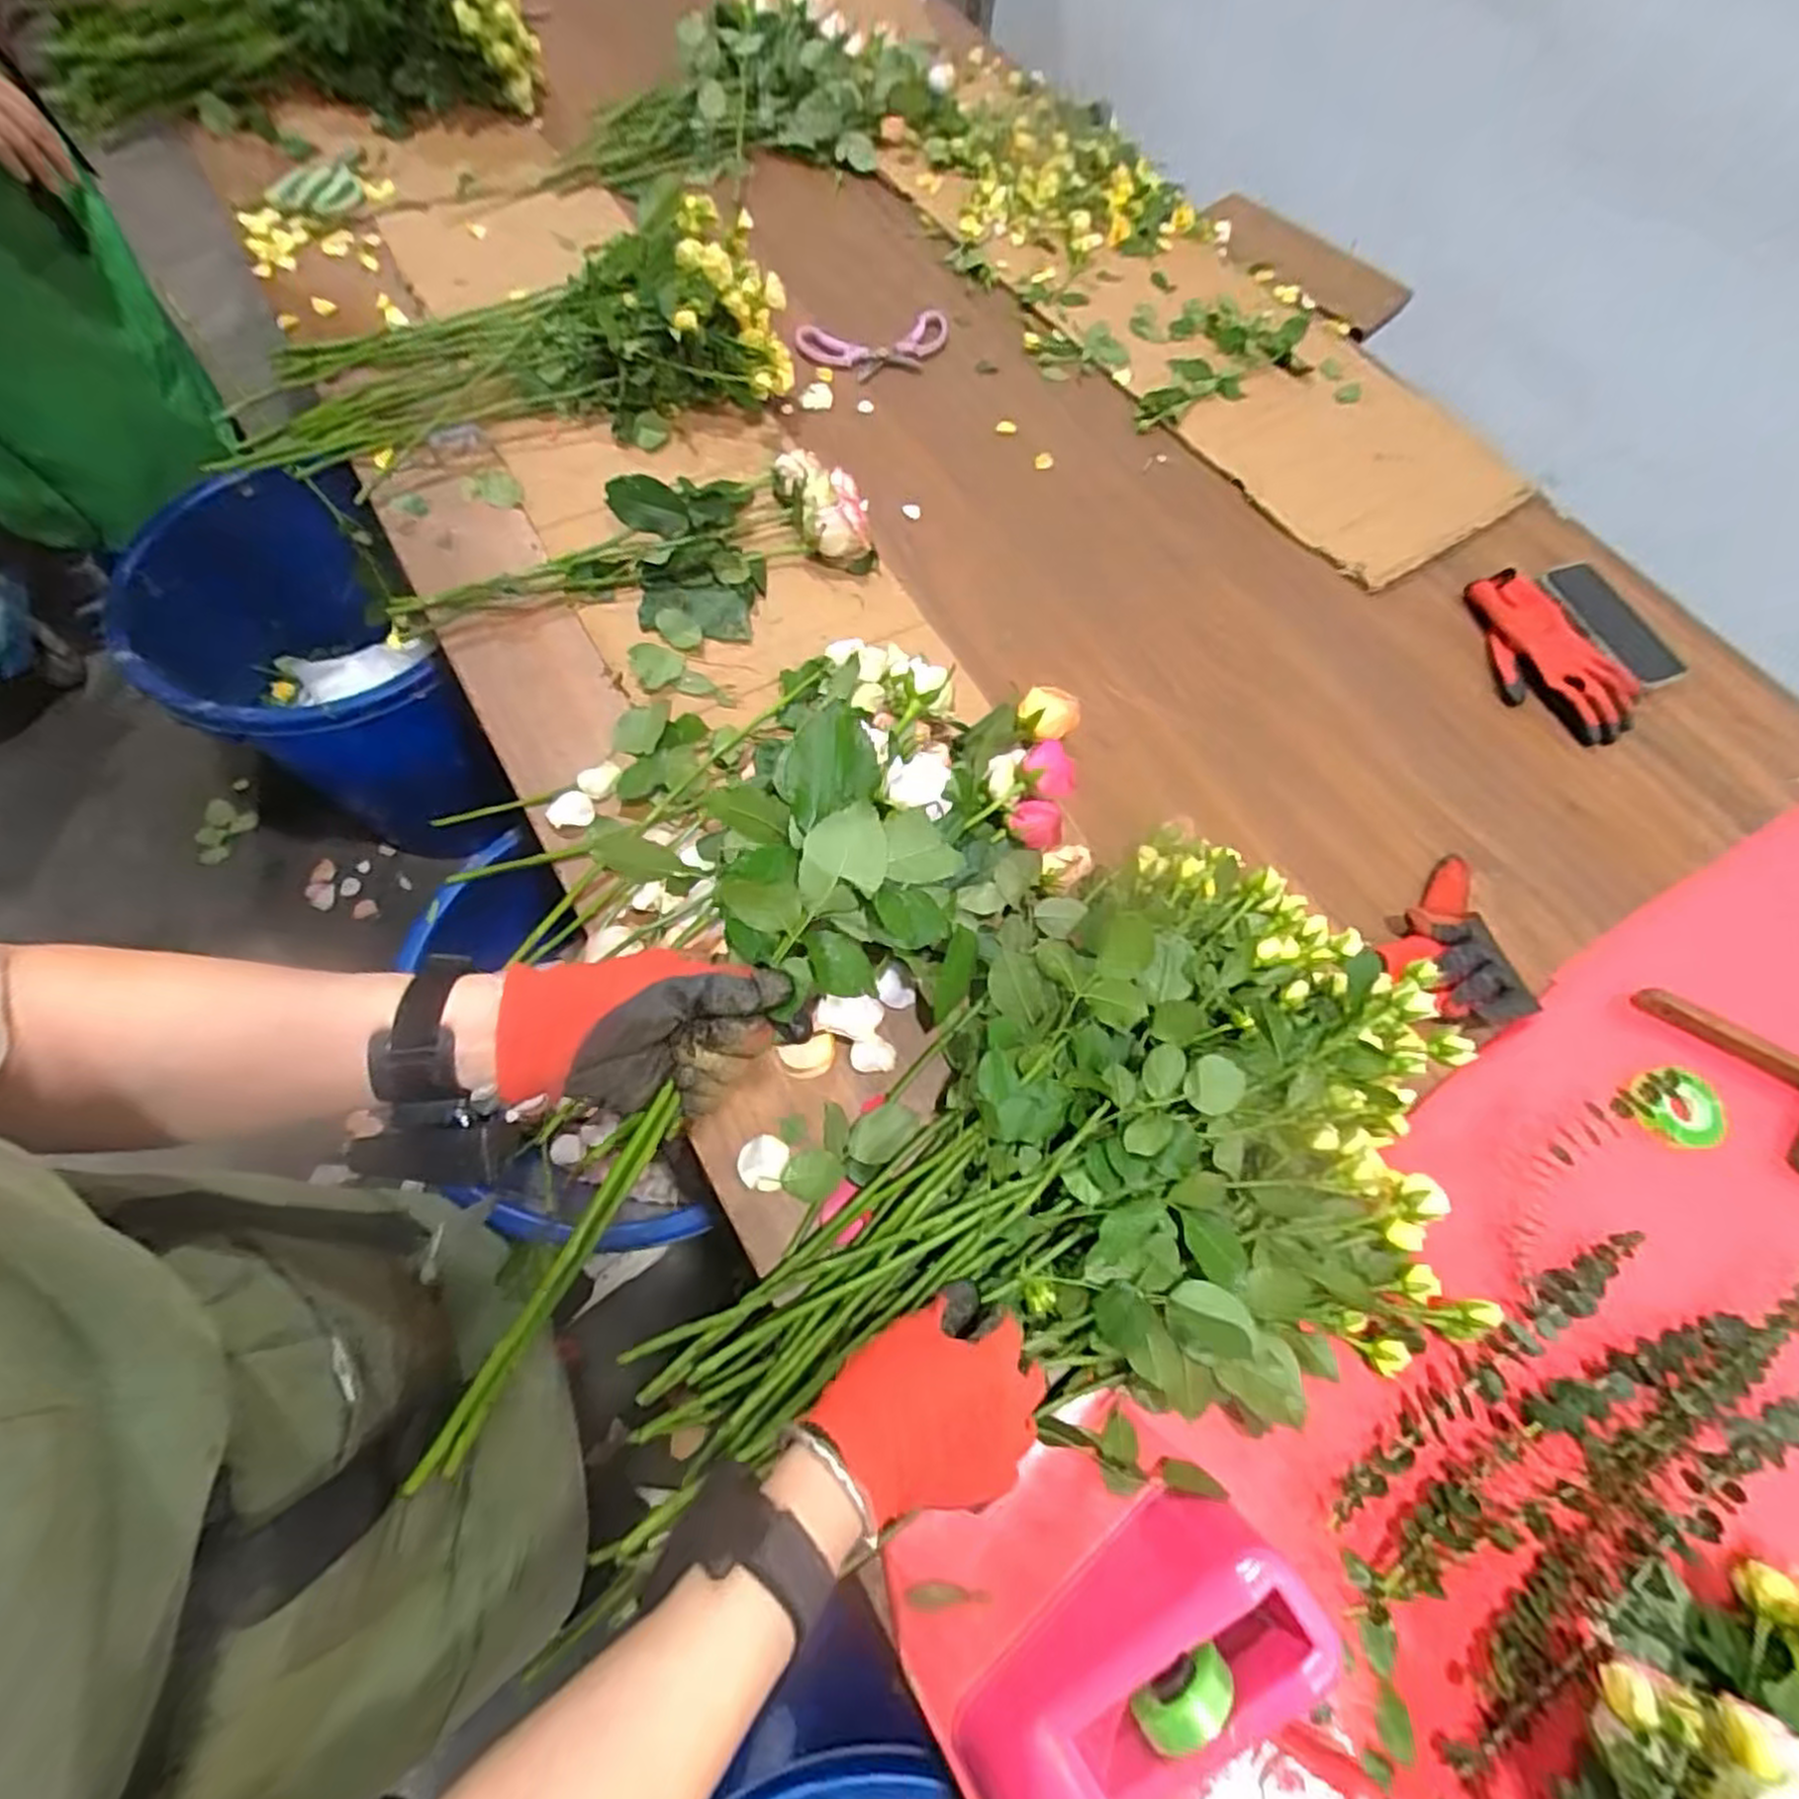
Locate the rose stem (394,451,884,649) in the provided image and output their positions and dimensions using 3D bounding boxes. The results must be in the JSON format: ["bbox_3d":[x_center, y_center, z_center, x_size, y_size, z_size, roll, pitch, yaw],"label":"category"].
[{"bbox_3d":[-0.263,-0.336,0.790,0.476,0.054,0.190,-23,71,-11],"label":"rose stem"}]

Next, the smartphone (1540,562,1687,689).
[{"bbox_3d":[0.754,-0.293,0.824,0.077,0.006,0.163,-22,70,-11],"label":"smartphone"}]

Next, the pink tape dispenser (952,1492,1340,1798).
[{"bbox_3d":[0.130,0.425,0.424,0.190,0.103,0.073,-31,73,-16],"label":"pink tape dispenser"}]

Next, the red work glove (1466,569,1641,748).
[{"bbox_3d":[0.667,-0.251,0.804,0.118,0.023,0.207,-27,71,-13],"label":"red work glove"}]

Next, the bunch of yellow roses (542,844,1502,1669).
[{"bbox_3d":[0.082,0.183,0.524,0.566,0.119,0.360,-15,69,-9],"label":"bunch of yellow roses"}]

